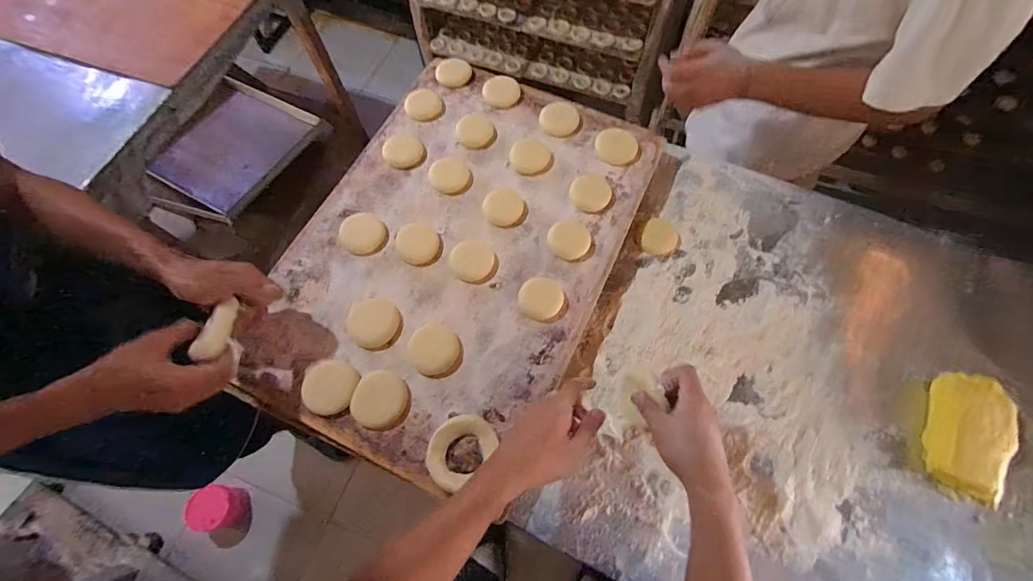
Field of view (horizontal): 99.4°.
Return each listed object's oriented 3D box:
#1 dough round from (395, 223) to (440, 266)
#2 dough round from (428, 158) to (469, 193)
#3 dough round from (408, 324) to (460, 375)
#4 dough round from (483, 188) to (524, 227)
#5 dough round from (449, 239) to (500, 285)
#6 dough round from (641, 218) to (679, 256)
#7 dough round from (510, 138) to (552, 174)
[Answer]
[{"bbox_3d":[-0.142,-0.067,0.629,0.062,0.006,0.065,0,69,0],"label":"dough round"},{"bbox_3d":[-0.102,-0.177,0.674,0.057,0.007,0.062,0,69,0],"label":"dough round"},{"bbox_3d":[-0.107,0.076,0.569,0.062,0.012,0.066,0,69,0],"label":"dough round"},{"bbox_3d":[-0.019,-0.124,0.650,0.057,0.006,0.065,10,69,4],"label":"dough round"},{"bbox_3d":[-0.061,-0.040,0.616,0.069,0.004,0.060,37,73,13],"label":"dough round"},{"bbox_3d":[0.221,-0.082,0.673,0.054,0.005,0.062,18,69,8],"label":"dough round"},{"bbox_3d":[0.022,-0.211,0.686,0.061,0.005,0.062,0,69,0],"label":"dough round"}]

